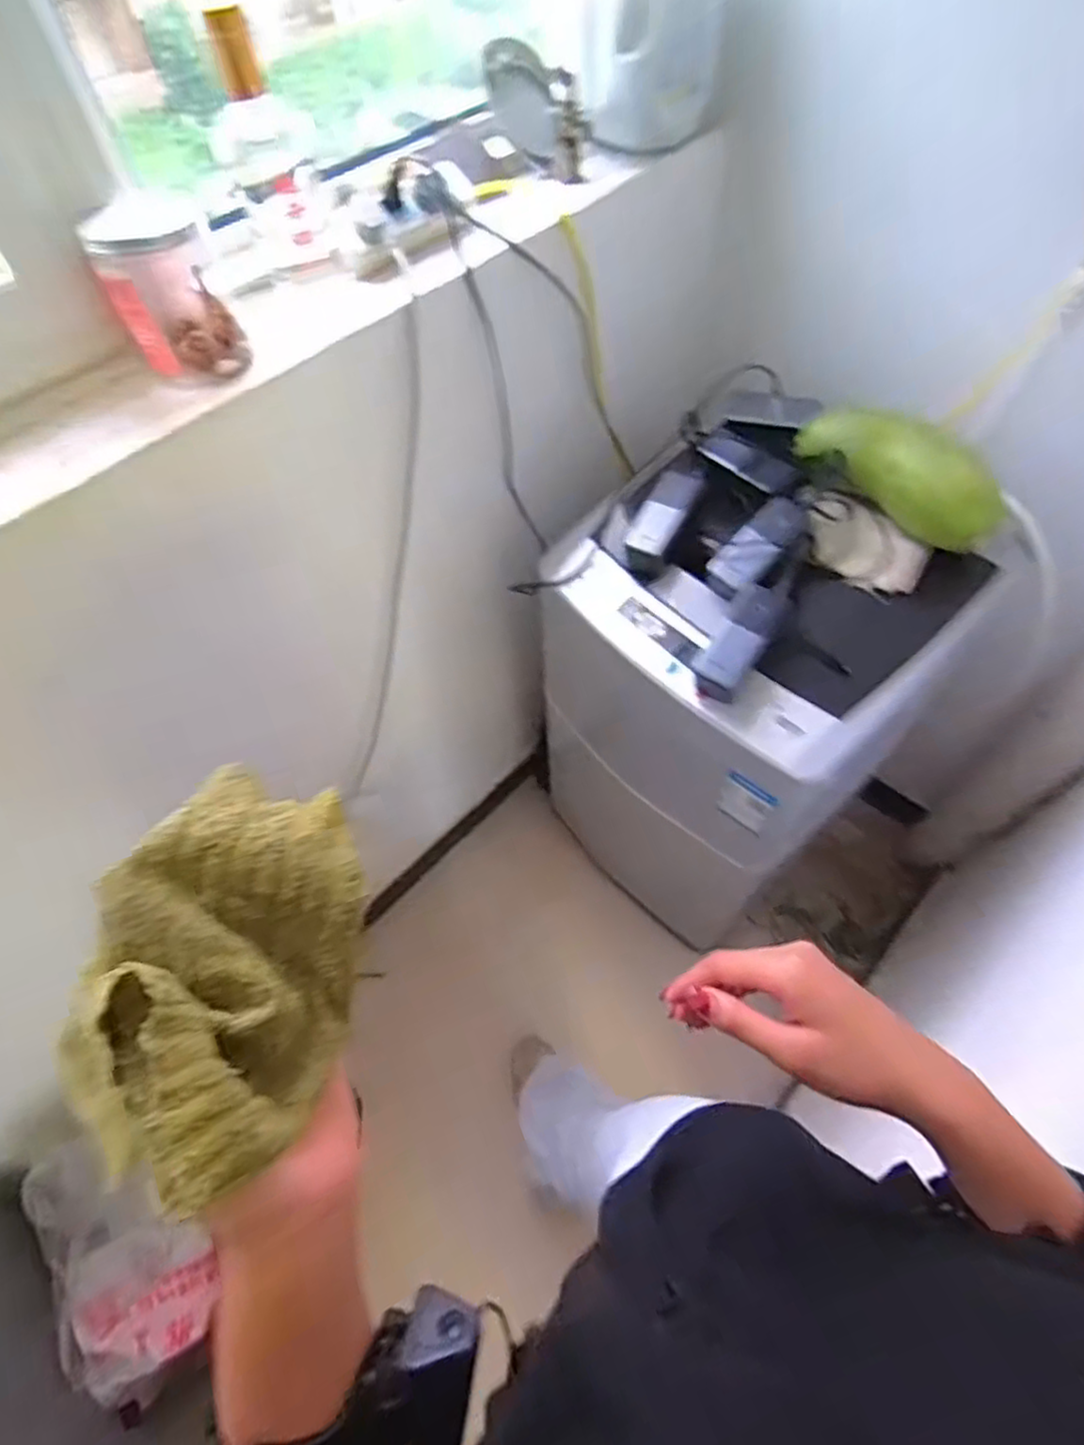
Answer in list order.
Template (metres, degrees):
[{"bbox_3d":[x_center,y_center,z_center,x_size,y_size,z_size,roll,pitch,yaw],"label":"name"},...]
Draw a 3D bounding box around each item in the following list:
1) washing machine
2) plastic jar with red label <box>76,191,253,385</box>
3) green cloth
[{"bbox_3d":[0.305,-0.021,1.145,0.451,0.806,0.460,-36,64,-17],"label":"washing machine"},{"bbox_3d":[-0.326,-0.374,0.588,0.087,0.122,0.081,-1,59,2],"label":"plastic jar with red label"},{"bbox_3d":[-0.121,0.089,0.264,0.090,0.068,0.153,-13,60,-5],"label":"green cloth"}]

